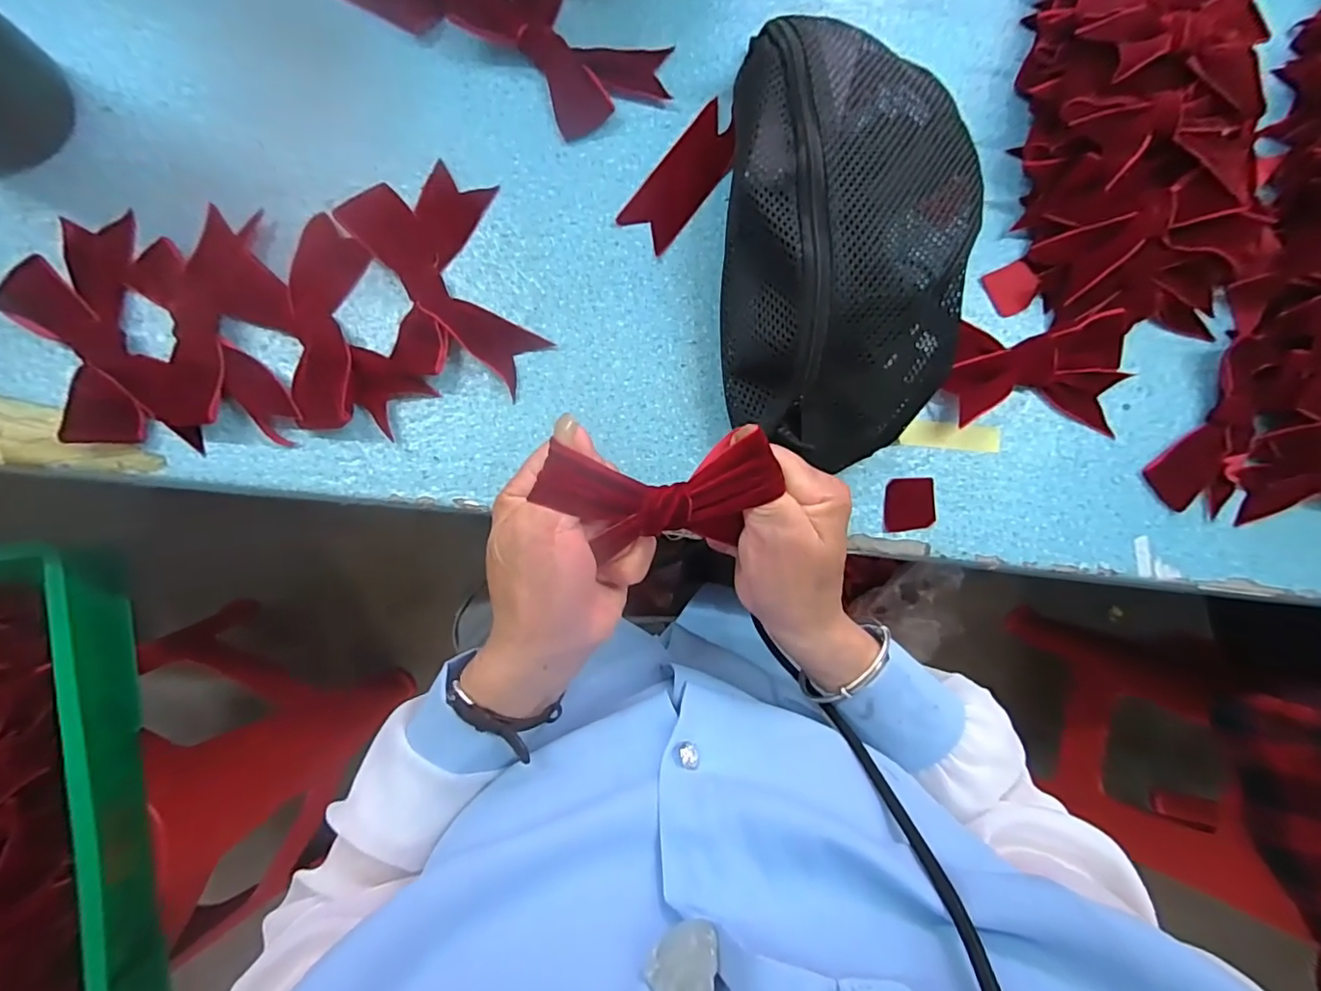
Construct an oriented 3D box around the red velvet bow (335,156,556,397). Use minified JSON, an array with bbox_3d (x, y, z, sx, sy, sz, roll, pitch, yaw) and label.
[{"bbox_3d":[-0.134,-0.132,0.353,0.089,0.021,0.143,-22,87,-6],"label":"red velvet bow"}]

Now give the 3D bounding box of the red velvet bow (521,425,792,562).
[{"bbox_3d":[0.001,0.000,0.265,0.108,0.023,0.046,-5,86,-5],"label":"red velvet bow"}]

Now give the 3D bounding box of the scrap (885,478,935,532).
[{"bbox_3d":[0.166,0.006,0.375,0.034,0.004,0.034,-1,85,-4],"label":"scrap"}]

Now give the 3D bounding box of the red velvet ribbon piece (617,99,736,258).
[{"bbox_3d":[0.017,-0.214,0.381,0.037,0.004,0.104,37,84,-1],"label":"red velvet ribbon piece"}]

